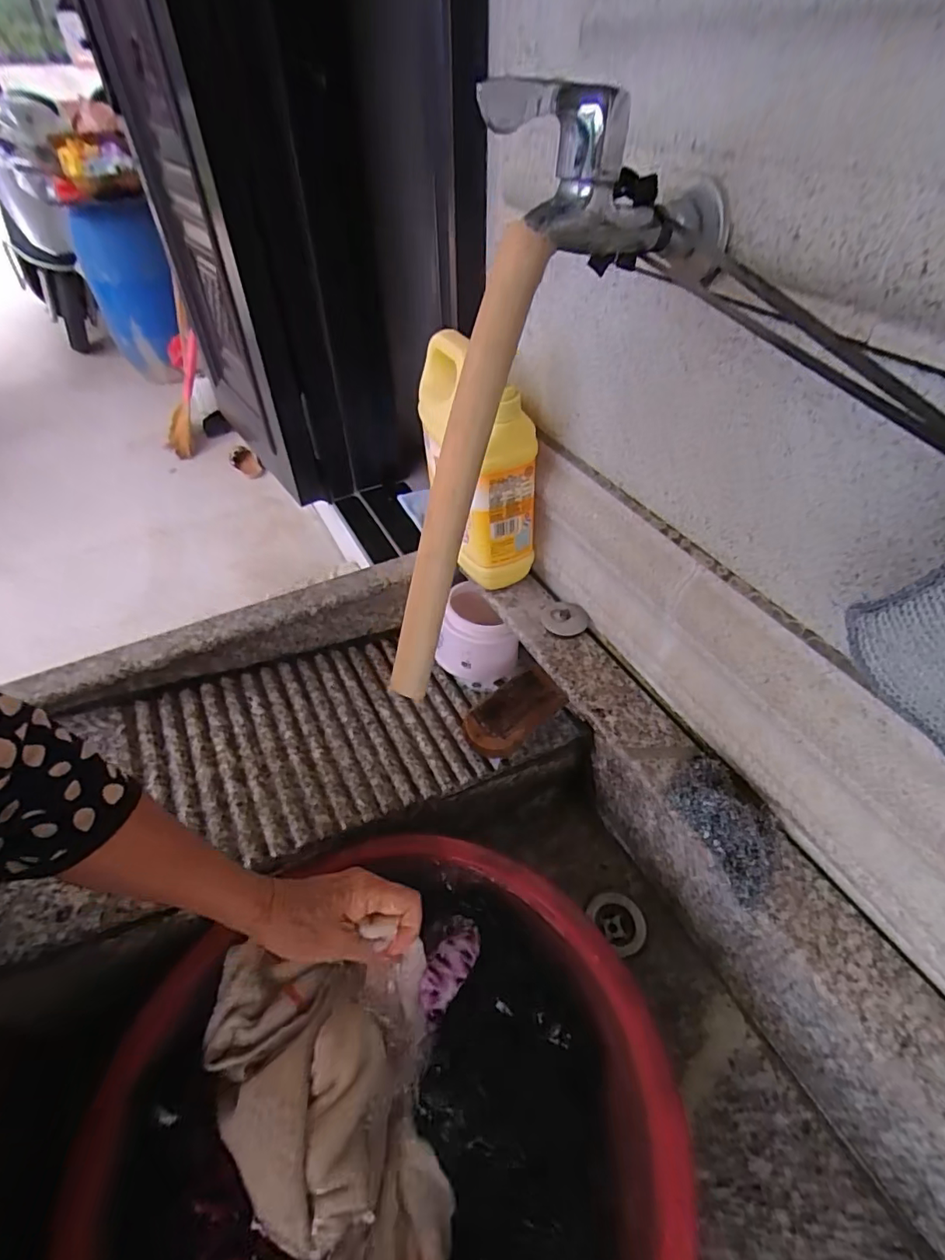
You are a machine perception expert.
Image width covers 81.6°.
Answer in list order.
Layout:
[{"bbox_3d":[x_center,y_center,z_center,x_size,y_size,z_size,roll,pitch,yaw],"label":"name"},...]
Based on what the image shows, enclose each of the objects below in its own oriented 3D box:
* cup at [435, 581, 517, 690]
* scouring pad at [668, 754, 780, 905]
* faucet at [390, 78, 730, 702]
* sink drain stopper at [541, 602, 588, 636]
[{"bbox_3d":[0.010,0.004,0.626,0.087,0.077,0.090,0,46,1],"label":"cup"},{"bbox_3d":[0.183,0.135,0.388,0.055,0.043,0.102,-13,48,-12],"label":"scouring pad"},{"bbox_3d":[0.016,-0.103,0.297,0.094,0.309,0.106,33,17,28],"label":"faucet"},{"bbox_3d":[0.093,-0.012,0.551,0.044,0.012,0.038,10,47,11],"label":"sink drain stopper"}]

